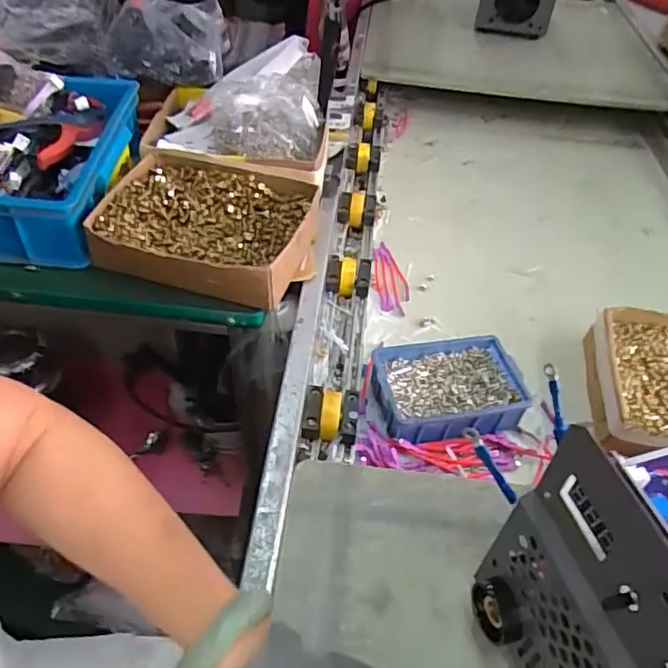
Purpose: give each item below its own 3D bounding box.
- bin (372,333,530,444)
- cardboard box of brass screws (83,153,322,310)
[{"bbox_3d":[0.119,0.058,0.612,0.149,0.042,0.107,-8,47,-13],"label":"bin"},{"bbox_3d":[-0.140,-0.119,0.650,0.220,0.056,0.177,14,46,8],"label":"cardboard box of brass screws"}]

